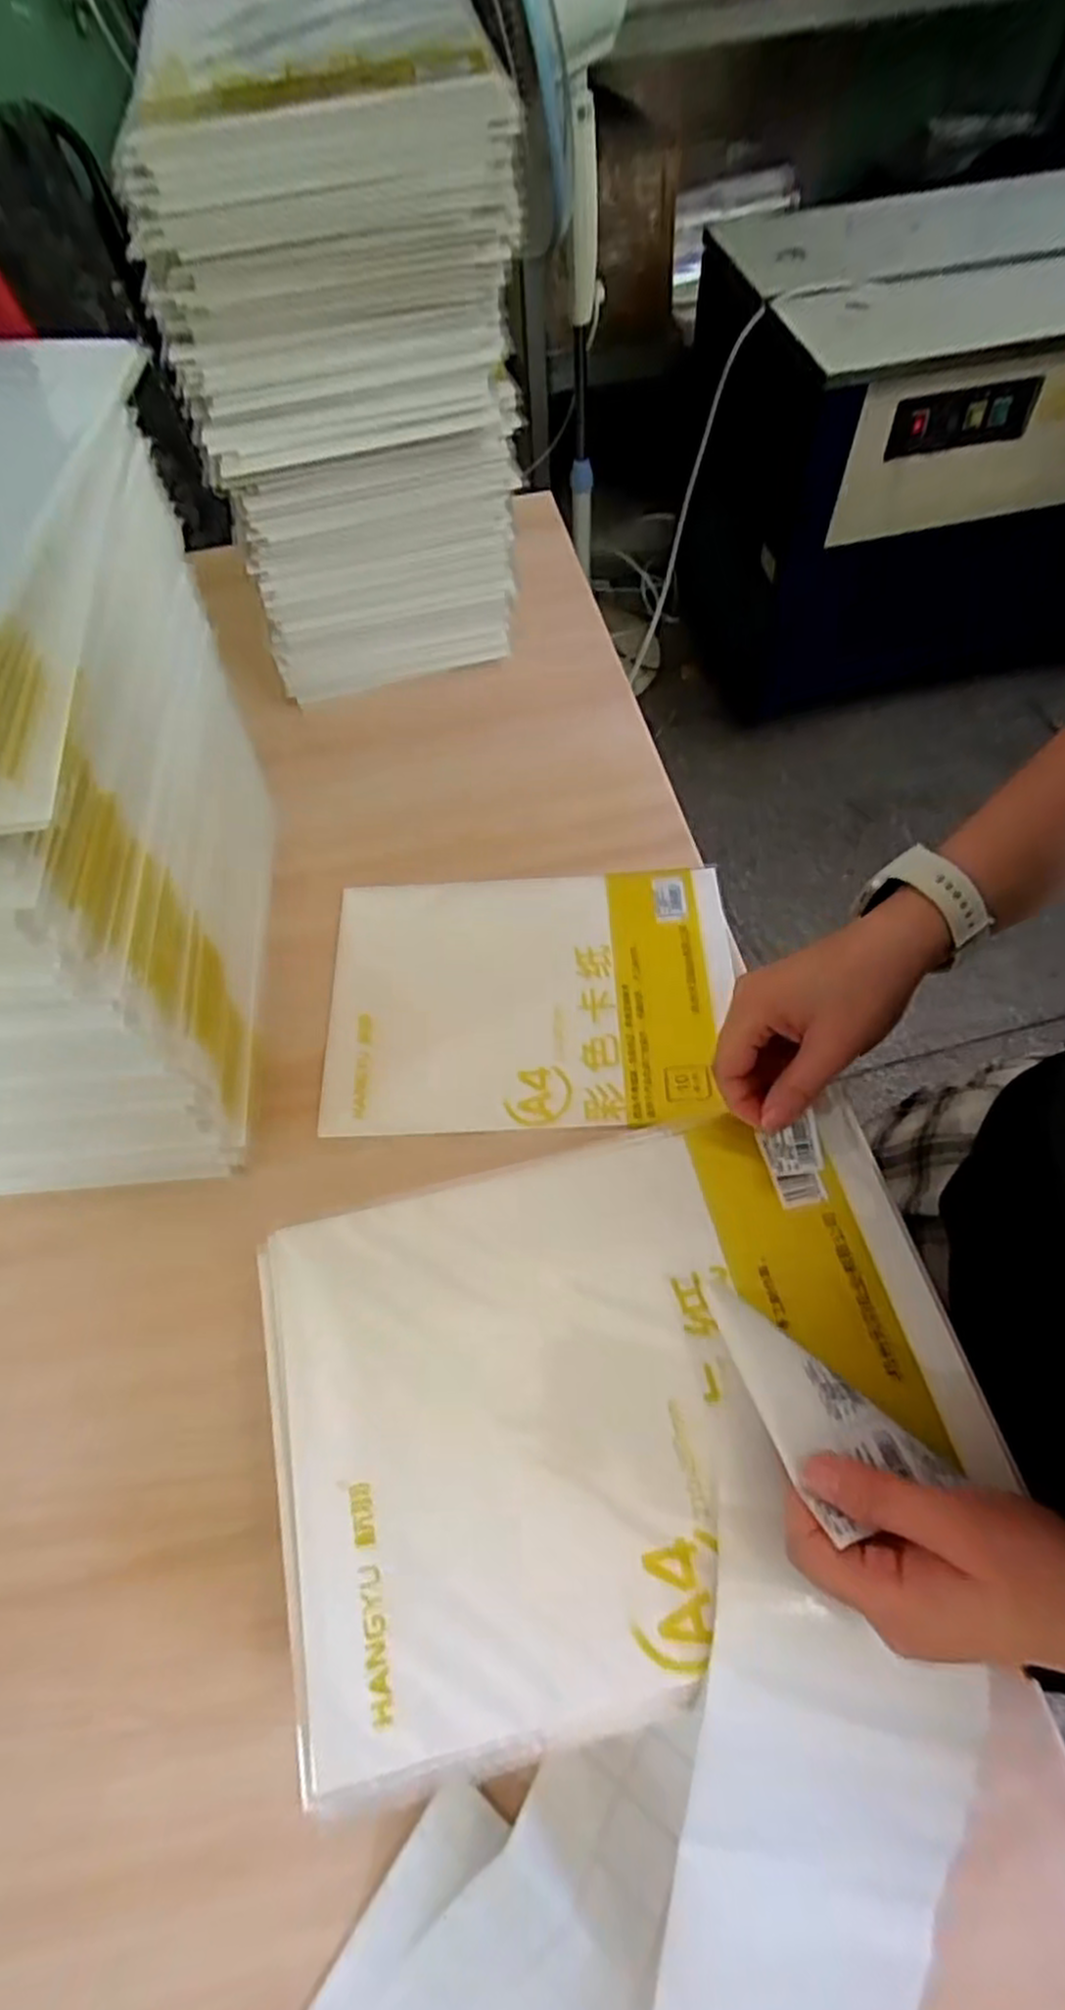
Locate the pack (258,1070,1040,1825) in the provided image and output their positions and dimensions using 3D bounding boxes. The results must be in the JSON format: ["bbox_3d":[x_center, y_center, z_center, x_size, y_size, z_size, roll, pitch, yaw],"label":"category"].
[{"bbox_3d":[0.041,0.166,0.348,0.302,0.020,0.211,-15,62,-5],"label":"pack"}]

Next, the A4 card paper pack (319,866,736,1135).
[{"bbox_3d":[-0.003,-0.010,0.569,0.289,0.008,0.207,-2,61,2],"label":"A4 card paper pack"}]

